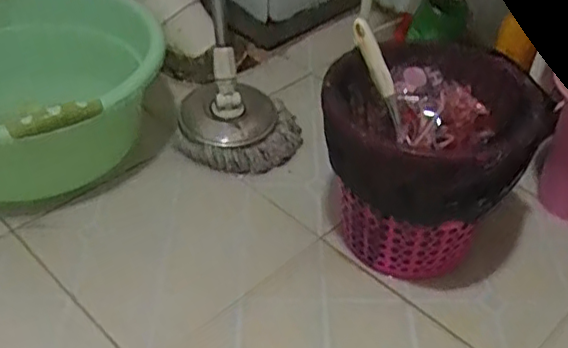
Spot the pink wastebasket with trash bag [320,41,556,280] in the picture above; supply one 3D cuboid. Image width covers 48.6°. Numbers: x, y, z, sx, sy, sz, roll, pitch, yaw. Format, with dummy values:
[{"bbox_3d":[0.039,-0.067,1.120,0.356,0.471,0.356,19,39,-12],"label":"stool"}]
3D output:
[{"bbox_3d":[0.172,-0.007,0.811,0.244,0.240,0.245,1,41,-1],"label":"pink wastebasket with trash bag"}]

